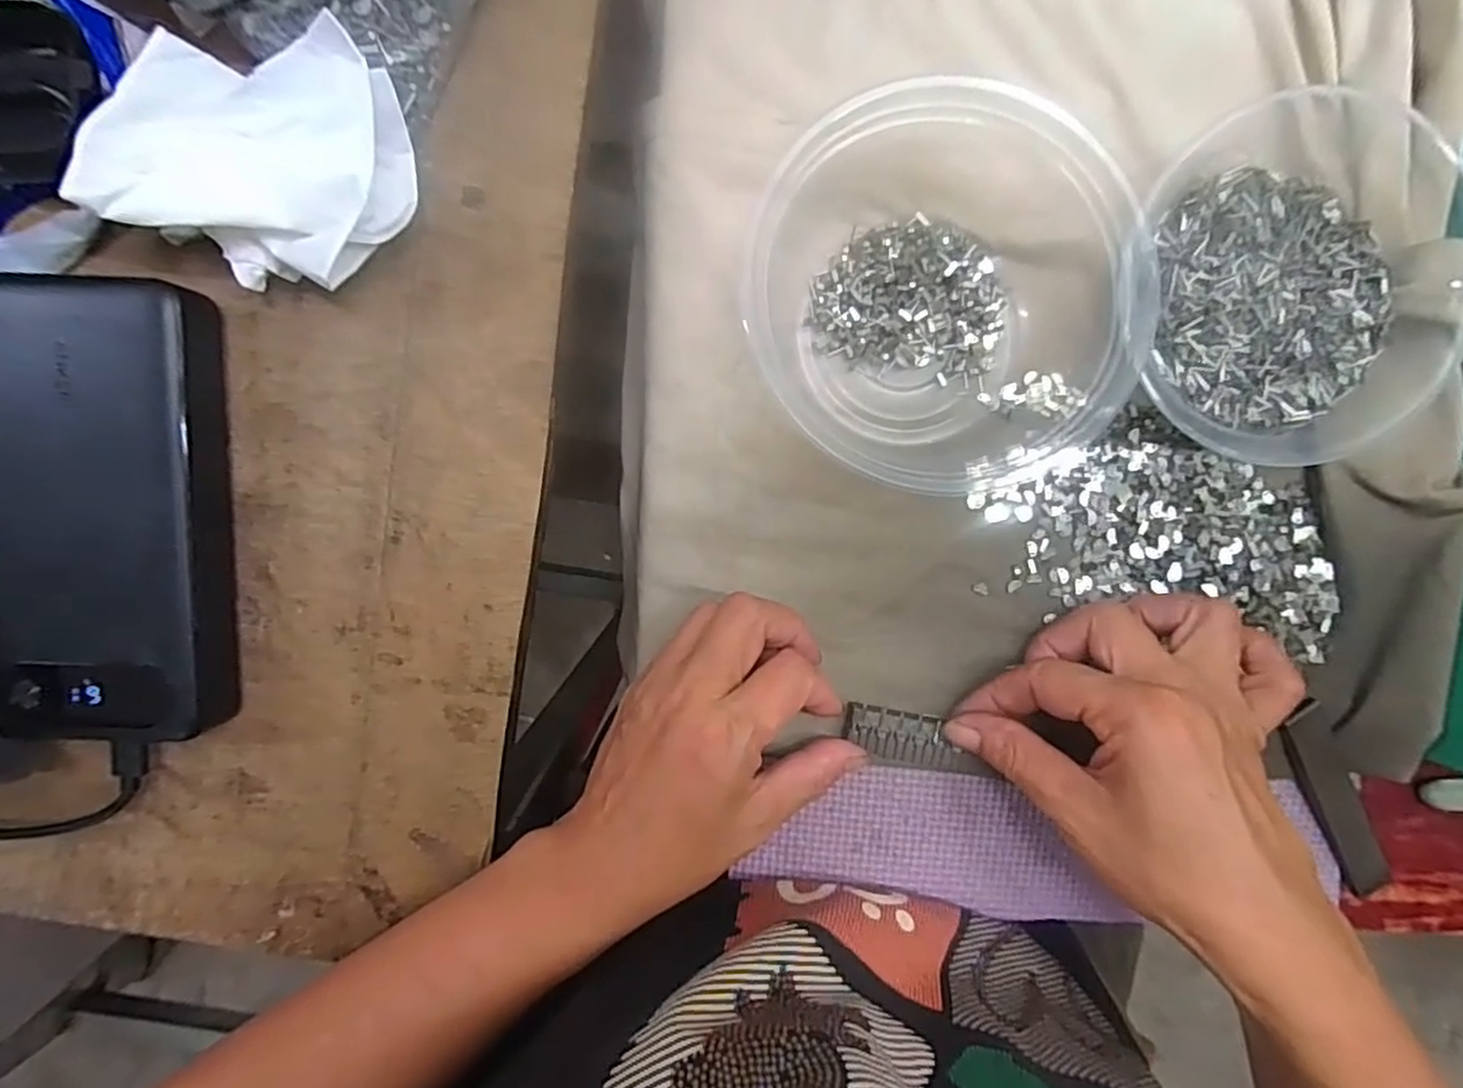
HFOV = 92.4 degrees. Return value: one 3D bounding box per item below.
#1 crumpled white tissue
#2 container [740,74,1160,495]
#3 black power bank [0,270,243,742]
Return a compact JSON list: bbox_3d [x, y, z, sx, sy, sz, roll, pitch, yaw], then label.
[{"bbox_3d":[-0.148,-0.121,0.226,0.082,0.045,0.072,2,95,-2],"label":"crumpled white tissue"},{"bbox_3d":[0.075,-0.094,0.261,0.144,0.048,0.147,2,95,-1],"label":"container"},{"bbox_3d":[-0.215,-0.010,0.242,0.068,0.025,0.154,2,95,-1],"label":"black power bank"}]

